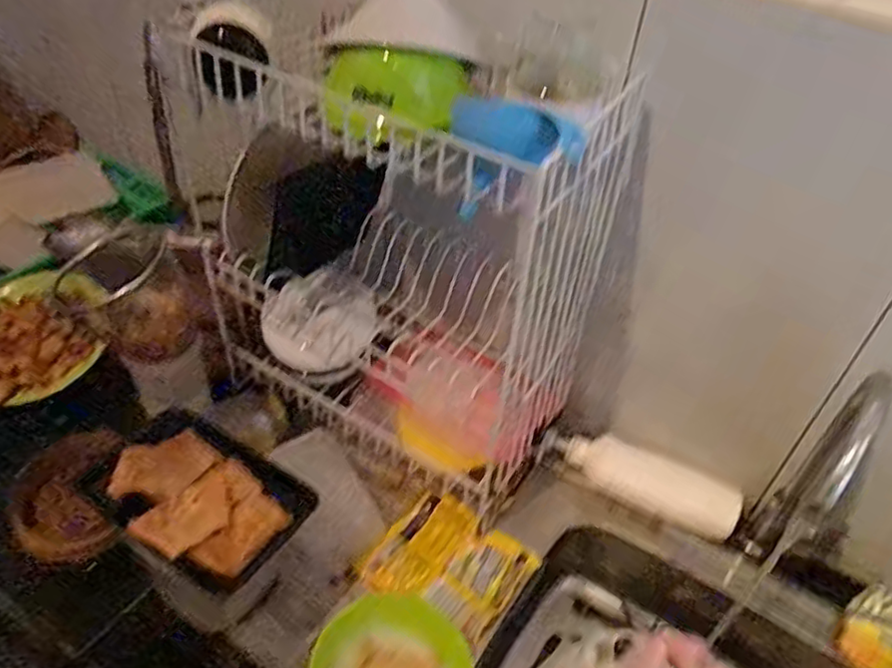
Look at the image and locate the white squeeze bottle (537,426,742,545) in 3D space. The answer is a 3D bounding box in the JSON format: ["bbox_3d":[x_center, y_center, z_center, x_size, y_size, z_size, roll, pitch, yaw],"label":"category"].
[{"bbox_3d":[0.252,0.186,0.853,0.249,0.051,0.053,22,45,19],"label":"white squeeze bottle"}]

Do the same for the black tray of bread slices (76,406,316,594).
[{"bbox_3d":[-0.237,0.151,0.627,0.202,0.034,0.129,26,46,22],"label":"black tray of bread slices"}]

